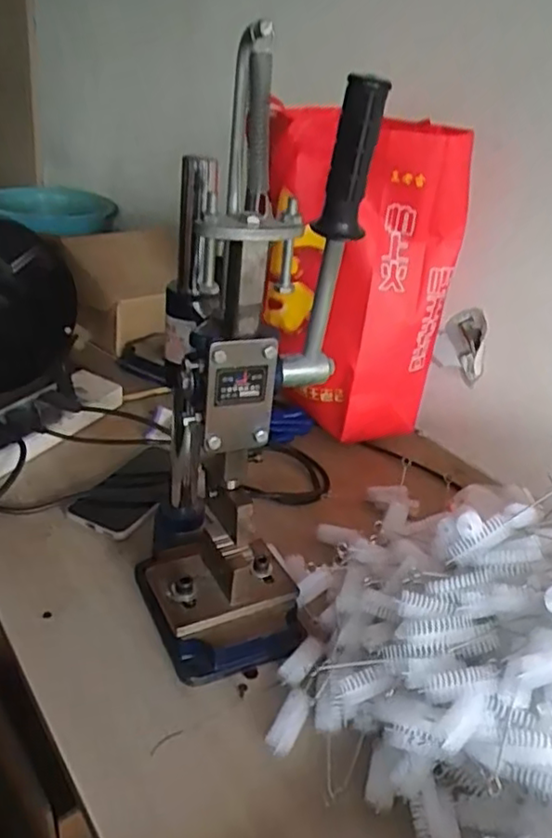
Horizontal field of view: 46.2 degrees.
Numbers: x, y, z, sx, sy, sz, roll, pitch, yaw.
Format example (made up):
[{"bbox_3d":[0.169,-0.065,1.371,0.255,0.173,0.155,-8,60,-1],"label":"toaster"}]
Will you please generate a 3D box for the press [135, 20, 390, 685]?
[{"bbox_3d":[-0.031,-0.027,0.510,0.149,0.427,0.200,-2,30,-15],"label":"press"}]

